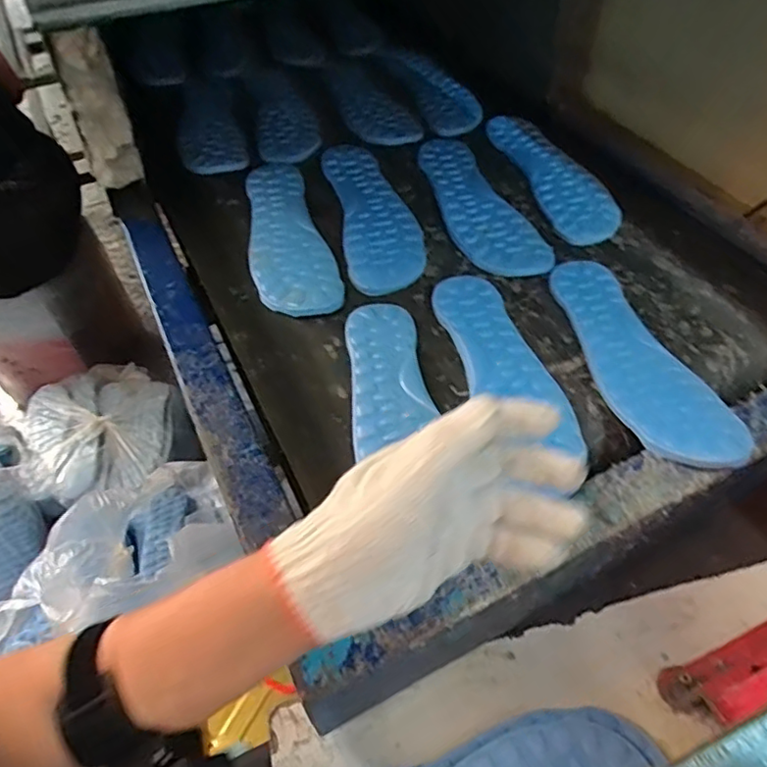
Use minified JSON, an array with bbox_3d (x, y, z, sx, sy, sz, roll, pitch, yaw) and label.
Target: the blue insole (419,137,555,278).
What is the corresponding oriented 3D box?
[{"bbox_3d":[0.101,-0.213,0.680,0.088,0.006,0.280,-12,52,-8],"label":"blue insole"}]

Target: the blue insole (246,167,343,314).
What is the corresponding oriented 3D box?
[{"bbox_3d":[-0.106,-0.161,0.635,0.080,0.009,0.255,-14,52,-9],"label":"blue insole"}]

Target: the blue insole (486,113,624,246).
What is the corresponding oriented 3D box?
[{"bbox_3d":[0.201,-0.254,0.710,0.083,0.006,0.260,-12,52,-8],"label":"blue insole"}]

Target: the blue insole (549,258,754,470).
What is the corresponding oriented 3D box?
[{"bbox_3d":[0.212,-0.028,0.517,0.077,0.020,0.245,-12,52,-7],"label":"blue insole"}]

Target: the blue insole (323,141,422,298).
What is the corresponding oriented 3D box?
[{"bbox_3d":[-0.014,-0.196,0.671,0.082,0.013,0.267,-10,52,-6],"label":"blue insole"}]

